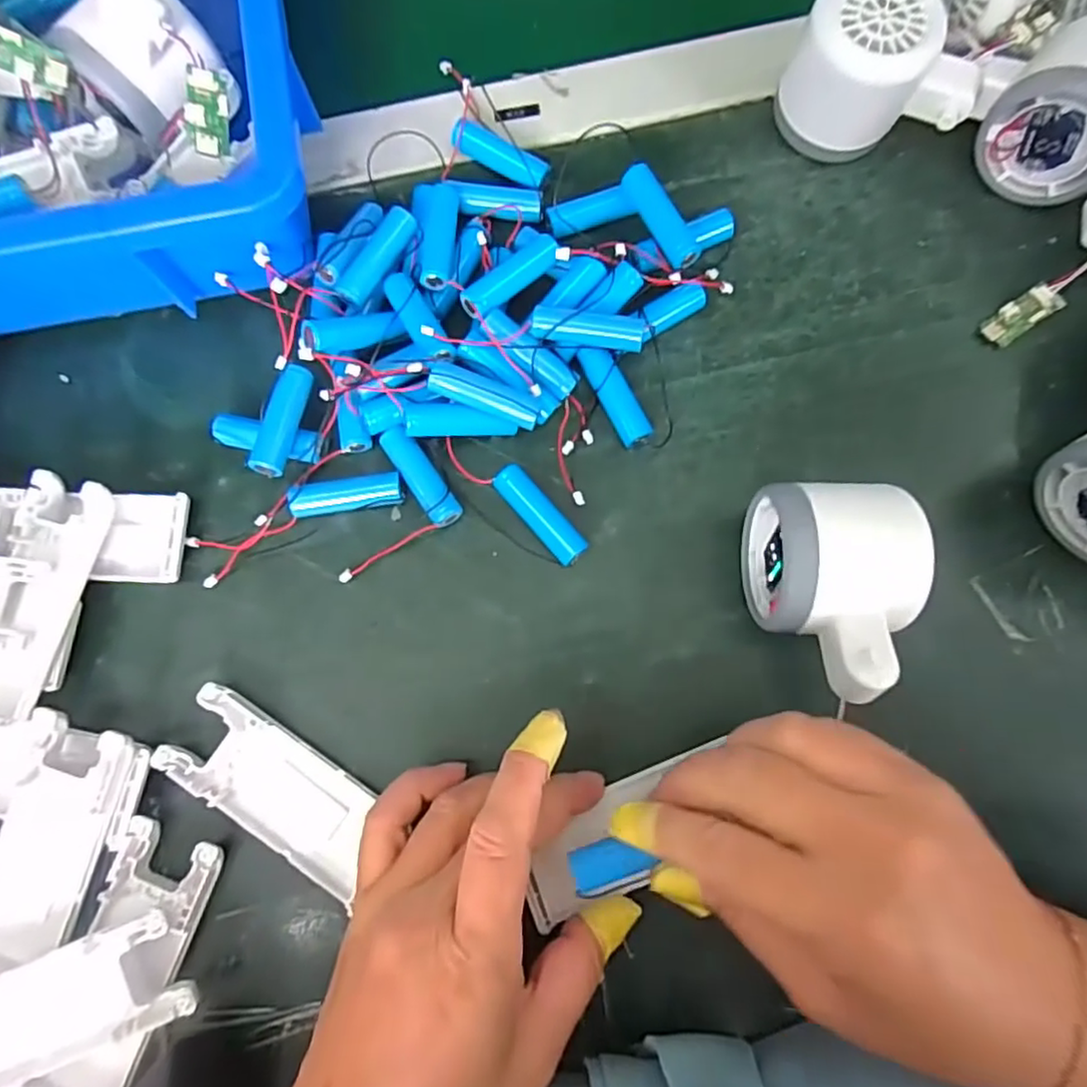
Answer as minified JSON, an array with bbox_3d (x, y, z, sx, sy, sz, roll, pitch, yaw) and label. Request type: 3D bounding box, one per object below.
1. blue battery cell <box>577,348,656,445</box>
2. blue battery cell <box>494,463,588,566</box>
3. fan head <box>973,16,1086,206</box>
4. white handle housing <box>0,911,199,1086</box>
[{"bbox_3d":[0.033,-0.068,0.292,0.014,0.012,0.048,-26,80,-5],"label":"blue battery cell"},{"bbox_3d":[-0.002,-0.013,0.284,0.015,0.012,0.051,-40,82,-7],"label":"blue battery cell"},{"bbox_3d":[0.241,-0.198,0.291,0.059,0.062,0.049,39,81,7],"label":"fan head"},{"bbox_3d":[-0.184,0.176,0.239,0.104,0.018,0.042,-25,80,-5],"label":"white handle housing"}]

